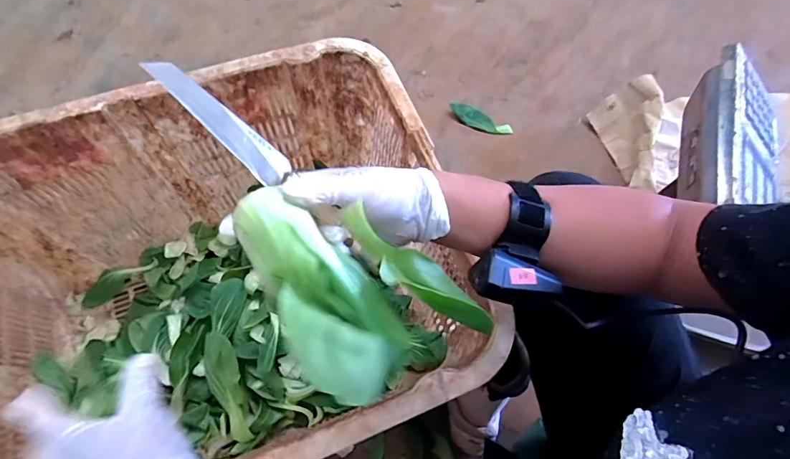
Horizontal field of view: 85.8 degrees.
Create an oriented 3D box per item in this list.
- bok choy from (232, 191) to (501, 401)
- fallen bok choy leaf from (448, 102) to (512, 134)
[{"bbox_3d":[-0.023,0.030,0.283,0.115,0.068,0.139,-33,74,-14],"label":"bok choy"},{"bbox_3d":[0.193,-0.248,0.958,0.143,0.023,0.034,23,67,8],"label":"fallen bok choy leaf"}]

